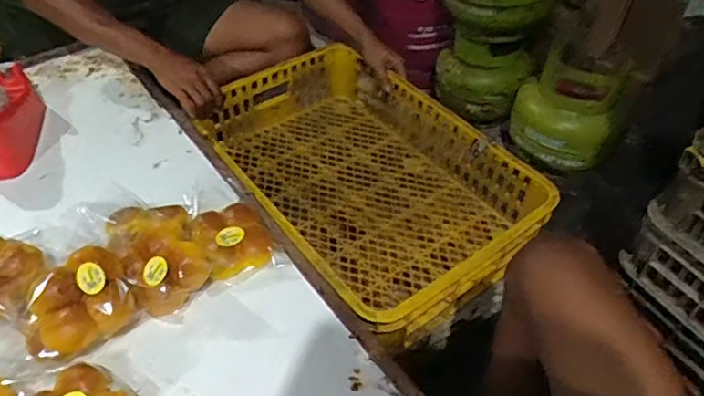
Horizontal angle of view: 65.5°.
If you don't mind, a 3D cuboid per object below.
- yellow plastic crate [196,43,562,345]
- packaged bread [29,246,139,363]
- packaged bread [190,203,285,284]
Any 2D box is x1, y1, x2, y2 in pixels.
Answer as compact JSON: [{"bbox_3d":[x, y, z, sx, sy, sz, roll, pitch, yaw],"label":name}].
[{"bbox_3d":[0.010,-0.042,1.014,0.405,0.146,0.600,-28,54,-26],"label":"yellow plastic crate"},{"bbox_3d":[-0.338,0.133,0.675,0.122,0.084,0.110,-23,52,-22],"label":"packaged bread"},{"bbox_3d":[-0.174,0.059,0.794,0.111,0.036,0.119,1,46,-1],"label":"packaged bread"}]

